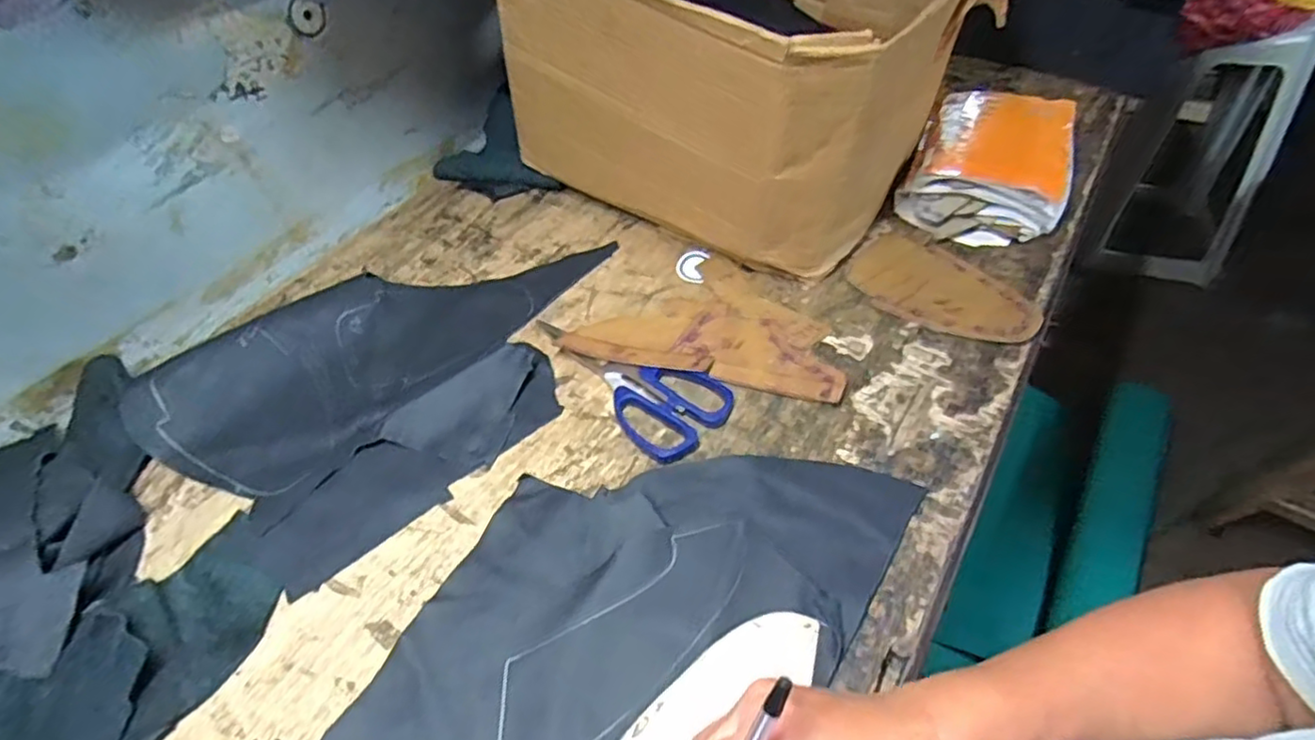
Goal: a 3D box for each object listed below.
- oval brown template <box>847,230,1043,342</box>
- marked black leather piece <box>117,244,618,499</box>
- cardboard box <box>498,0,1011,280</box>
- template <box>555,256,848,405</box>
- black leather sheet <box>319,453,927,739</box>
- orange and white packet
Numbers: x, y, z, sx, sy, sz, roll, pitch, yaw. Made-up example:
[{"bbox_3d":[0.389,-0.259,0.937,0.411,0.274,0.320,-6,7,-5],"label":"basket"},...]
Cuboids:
[{"bbox_3d":[0.255,-0.075,0.592,0.159,0.009,0.102,26,54,23],"label":"oval brown template"},{"bbox_3d":[-0.228,-0.034,0.566,0.165,0.016,0.369,38,60,22],"label":"marked black leather piece"},{"bbox_3d":[0.100,-0.331,0.661,0.358,0.252,0.448,23,53,21],"label":"cardboard box"},{"bbox_3d":[0.050,-0.045,0.572,0.218,0.007,0.143,11,47,11],"label":"template"},{"bbox_3d":[-0.041,0.171,0.376,0.232,0.012,0.417,27,54,25],"label":"black leather sheet"},{"bbox_3d":[0.341,-0.210,0.675,0.140,0.057,0.223,22,53,21],"label":"orange and white packet"}]

